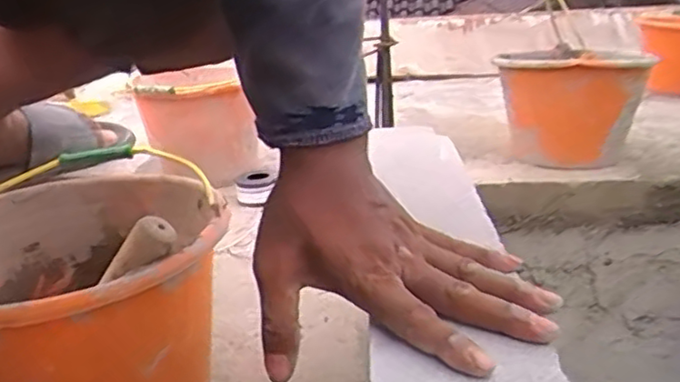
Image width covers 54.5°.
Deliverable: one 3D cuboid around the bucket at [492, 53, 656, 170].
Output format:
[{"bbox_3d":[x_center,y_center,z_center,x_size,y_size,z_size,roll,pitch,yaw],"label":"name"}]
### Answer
[{"bbox_3d":[0.432,-0.152,1.258,0.255,0.229,0.255,2,20,17],"label":"bucket"}]

